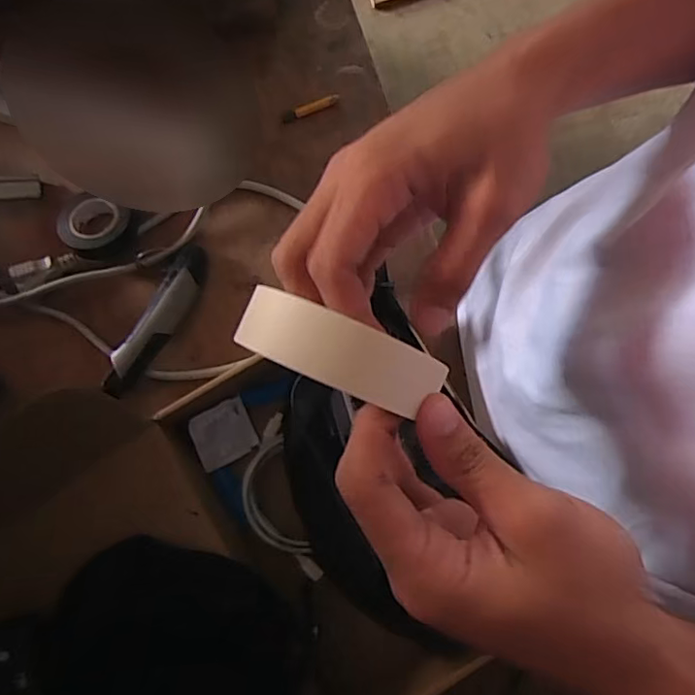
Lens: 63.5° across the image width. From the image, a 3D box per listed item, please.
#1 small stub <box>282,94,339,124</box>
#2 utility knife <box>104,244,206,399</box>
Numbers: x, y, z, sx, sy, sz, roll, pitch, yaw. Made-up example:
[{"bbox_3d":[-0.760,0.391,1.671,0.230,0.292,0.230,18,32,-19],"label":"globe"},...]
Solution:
[{"bbox_3d":[-0.035,-0.224,0.524,0.057,0.008,0.010,-27,80,-4],"label":"small stub"},{"bbox_3d":[-0.162,-0.024,0.483,0.036,0.020,0.142,28,81,5],"label":"utility knife"}]

